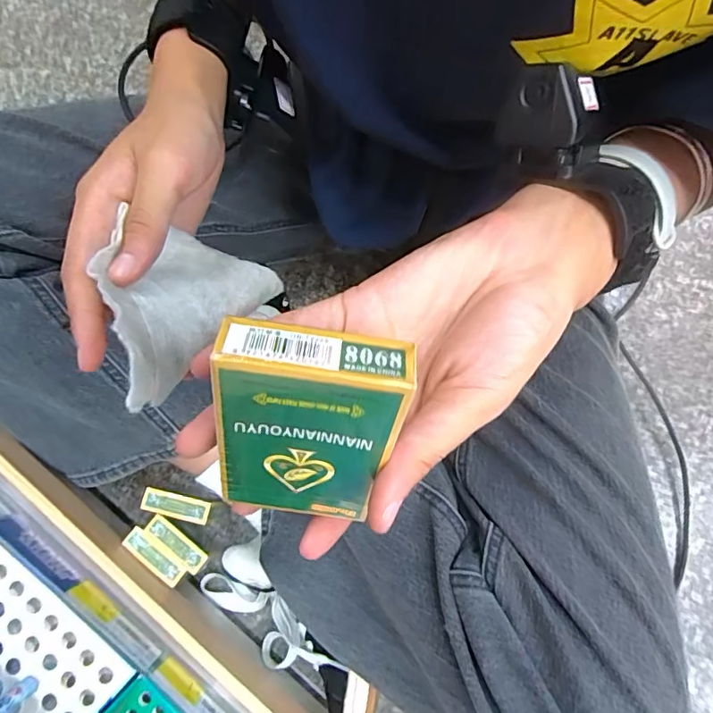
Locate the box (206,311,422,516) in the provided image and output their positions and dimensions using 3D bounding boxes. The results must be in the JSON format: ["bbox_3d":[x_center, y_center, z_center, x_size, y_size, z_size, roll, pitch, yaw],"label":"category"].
[{"bbox_3d":[-0.018,0.028,0.177,0.056,0.086,0.016,9,45,-5],"label":"box"}]

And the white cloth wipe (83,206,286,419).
[{"bbox_3d":[-0.086,-0.034,0.248,0.015,0.127,0.066,-27,108,33],"label":"white cloth wipe"}]

